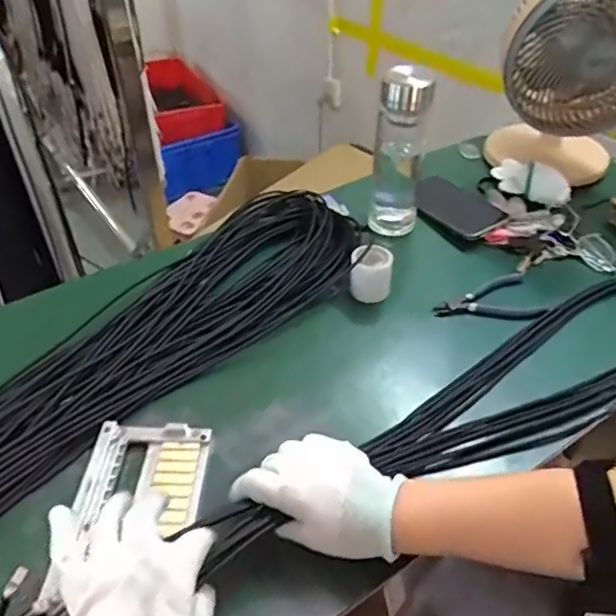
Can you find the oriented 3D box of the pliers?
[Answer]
[{"bbox_3d":[0.215,-0.011,0.702,0.132,0.021,0.077,-9,41,-10],"label":"pliers"}]

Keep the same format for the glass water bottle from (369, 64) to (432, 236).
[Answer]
[{"bbox_3d":[0.118,-0.199,0.760,0.061,0.222,0.053,4,41,6],"label":"glass water bottle"}]

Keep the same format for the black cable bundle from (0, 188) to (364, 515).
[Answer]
[{"bbox_3d":[-0.217,0.059,0.594,0.197,0.046,0.744,30,49,31],"label":"black cable bundle"}]

